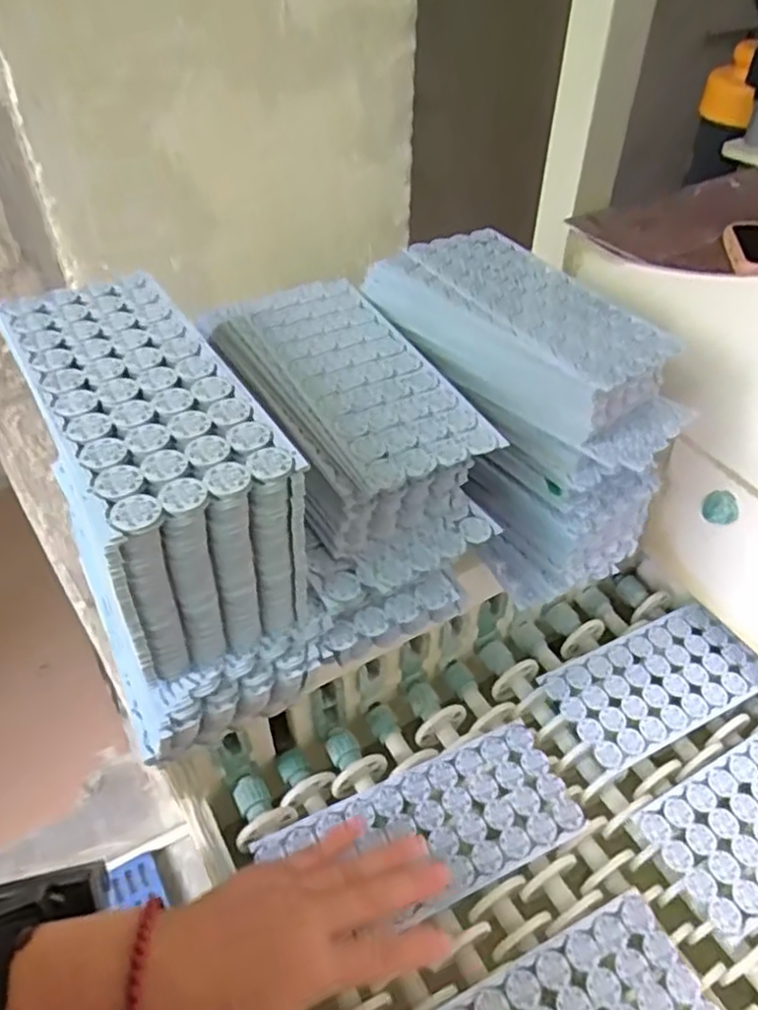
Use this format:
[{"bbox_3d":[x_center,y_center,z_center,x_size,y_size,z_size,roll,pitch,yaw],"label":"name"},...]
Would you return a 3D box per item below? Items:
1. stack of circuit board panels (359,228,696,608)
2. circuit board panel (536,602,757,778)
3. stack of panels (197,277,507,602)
[{"bbox_3d":[0.093,-0.069,0.497,0.116,0.153,0.215,-26,51,-23],"label":"stack of circuit board panels"},{"bbox_3d":[0.211,0.130,0.535,0.166,0.009,0.084,-20,49,-18],"label":"circuit board panel"},{"bbox_3d":[-0.019,-0.052,0.434,0.110,0.057,0.216,-19,49,-18],"label":"stack of panels"}]

